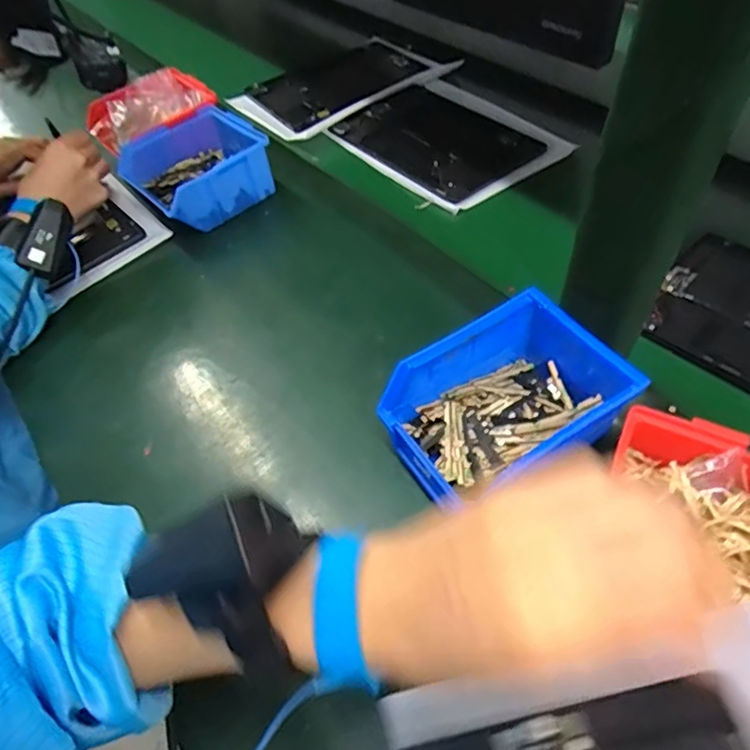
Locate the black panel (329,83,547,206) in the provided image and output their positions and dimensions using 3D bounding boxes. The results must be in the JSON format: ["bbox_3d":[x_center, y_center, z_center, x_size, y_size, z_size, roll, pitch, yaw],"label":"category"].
[{"bbox_3d":[0.076,-0.294,0.674,0.161,0.016,0.231,-33,59,-21],"label":"black panel"}]

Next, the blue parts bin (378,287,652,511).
[{"bbox_3d":[0.093,0.023,0.375,0.156,0.080,0.108,-27,57,-17],"label":"blue parts bin"}]

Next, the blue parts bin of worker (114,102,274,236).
[{"bbox_3d":[-0.192,-0.228,0.602,0.139,0.064,0.121,-36,60,-22],"label":"blue parts bin of worker"}]

